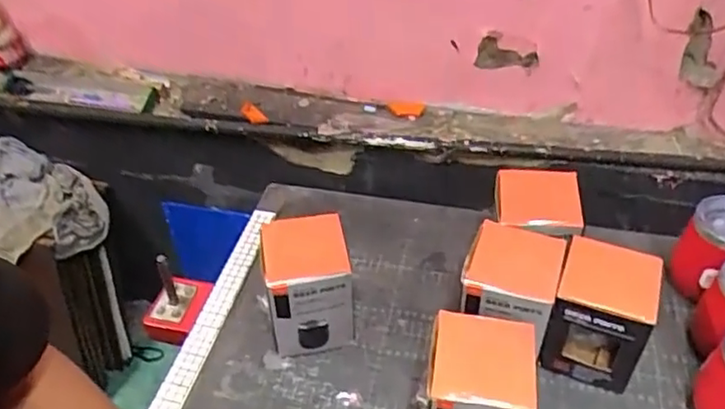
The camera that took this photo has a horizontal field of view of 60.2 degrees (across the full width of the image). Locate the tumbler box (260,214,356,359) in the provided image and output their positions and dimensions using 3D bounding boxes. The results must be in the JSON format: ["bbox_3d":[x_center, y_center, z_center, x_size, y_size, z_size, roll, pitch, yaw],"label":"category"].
[{"bbox_3d":[-0.060,0.090,0.696,0.089,0.129,0.094,-10,42,-7],"label":"tumbler box"}]

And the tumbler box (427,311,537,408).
[{"bbox_3d":[0.108,0.182,0.588,0.090,0.133,0.090,4,43,8],"label":"tumbler box"}]

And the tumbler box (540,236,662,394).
[{"bbox_3d":[0.248,0.111,0.649,0.097,0.138,0.095,16,46,20],"label":"tumbler box"}]

